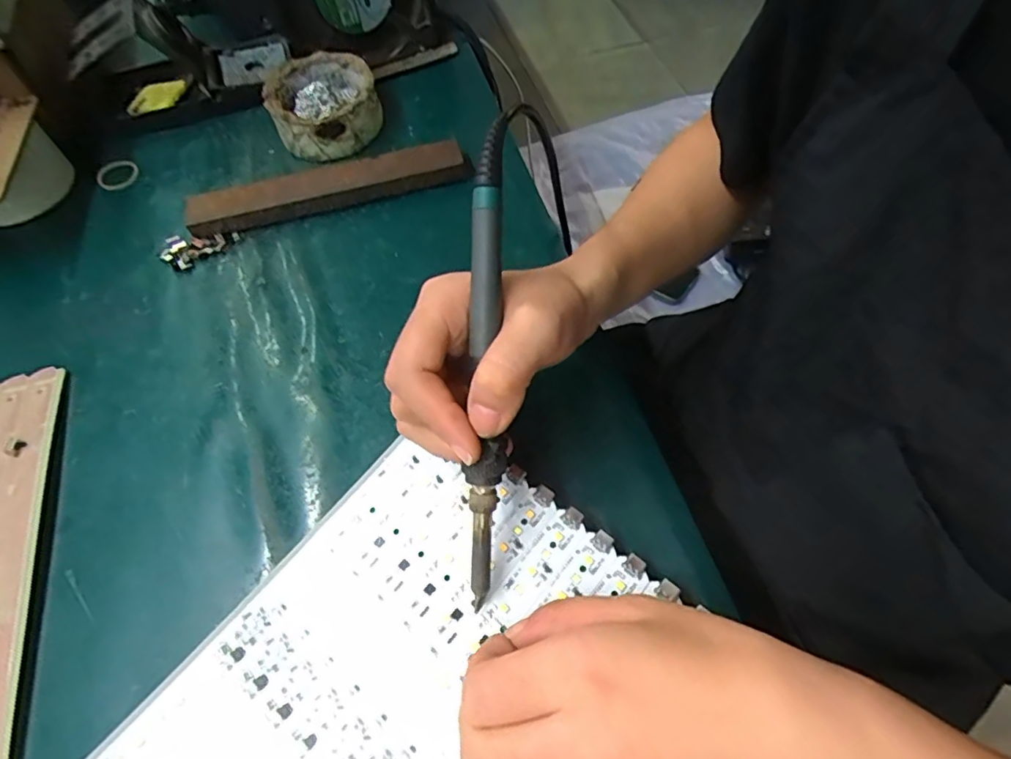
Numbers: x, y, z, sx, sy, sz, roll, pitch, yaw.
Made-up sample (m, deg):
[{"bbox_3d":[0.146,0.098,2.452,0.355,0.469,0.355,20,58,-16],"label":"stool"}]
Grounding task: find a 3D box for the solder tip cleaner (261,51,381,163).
[{"bbox_3d":[-0.140,-0.213,0.452,0.082,0.044,0.085,-18,61,-6],"label":"solder tip cleaner"}]

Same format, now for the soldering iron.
[{"bbox_3d":[-0.008,-0.002,0.238,0.018,0.016,0.205,-1,95,-2],"label":"soldering iron"}]

